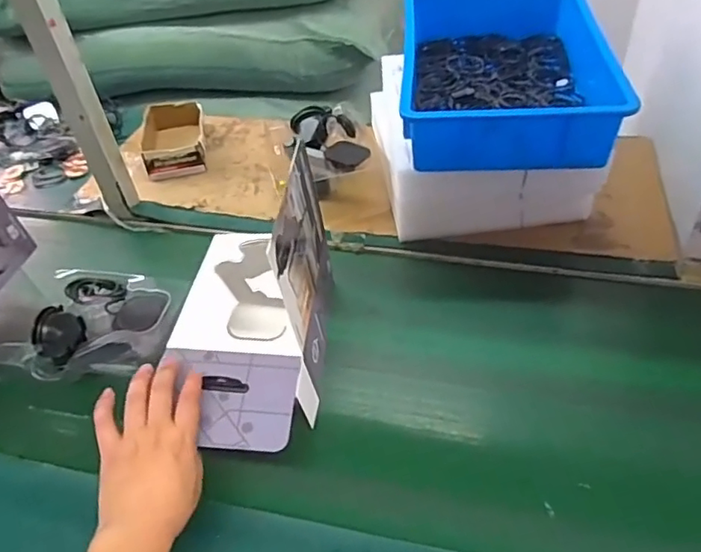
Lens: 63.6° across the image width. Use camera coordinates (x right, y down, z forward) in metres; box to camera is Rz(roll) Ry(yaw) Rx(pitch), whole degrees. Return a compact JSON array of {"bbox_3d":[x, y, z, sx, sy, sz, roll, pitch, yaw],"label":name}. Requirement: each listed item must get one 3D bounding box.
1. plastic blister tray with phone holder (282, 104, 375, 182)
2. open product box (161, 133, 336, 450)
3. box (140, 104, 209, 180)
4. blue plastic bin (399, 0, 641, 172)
[{"bbox_3d":[-0.031,-0.210,0.881,0.125,0.039,0.171,-13,45,-10],"label":"plastic blister tray with phone holder"},{"bbox_3d":[-0.120,0.027,0.613,0.154,0.198,0.285,0,46,7],"label":"open product box"},{"bbox_3d":[-0.322,-0.242,1.021,0.121,0.047,0.201,-10,44,-7],"label":"box"},{"bbox_3d":[0.214,-0.305,0.816,0.259,0.084,0.422,2,44,6],"label":"blue plastic bin"}]

